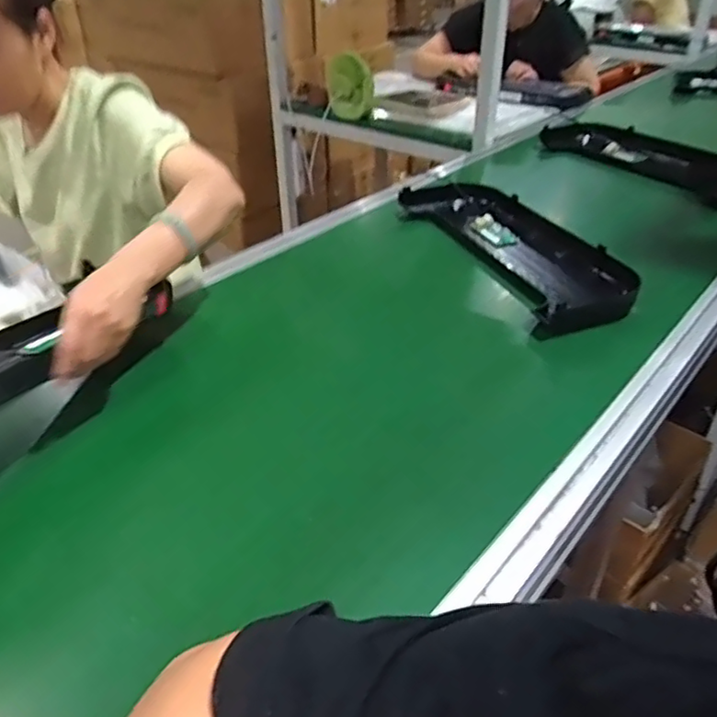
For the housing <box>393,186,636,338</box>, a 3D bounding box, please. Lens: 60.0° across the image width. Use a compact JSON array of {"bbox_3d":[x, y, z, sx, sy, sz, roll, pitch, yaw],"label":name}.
[{"bbox_3d":[0.253,-0.203,1.066,0.193,0.052,0.527,-14,38,-18],"label":"housing"}]

